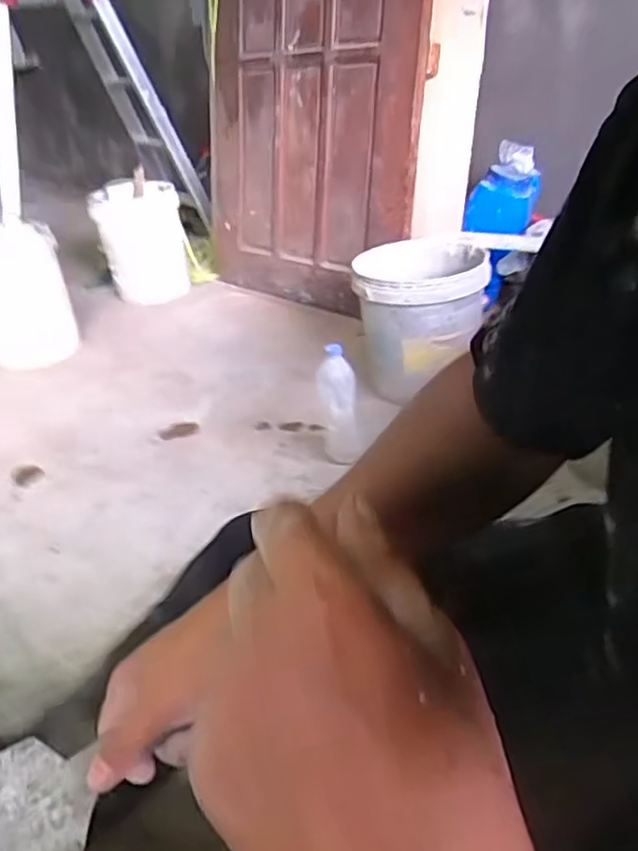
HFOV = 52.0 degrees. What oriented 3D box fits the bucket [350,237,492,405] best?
[{"bbox_3d":[0.238,-0.252,1.575,0.287,0.329,0.331,1,33,11],"label":"bucket"}]

